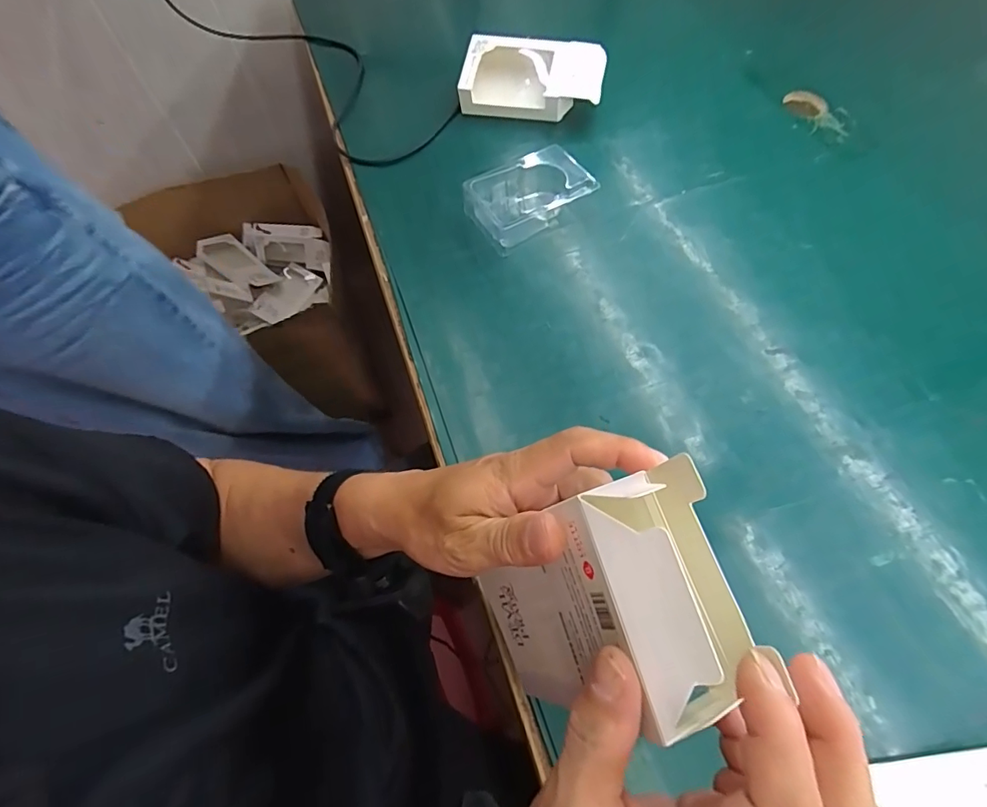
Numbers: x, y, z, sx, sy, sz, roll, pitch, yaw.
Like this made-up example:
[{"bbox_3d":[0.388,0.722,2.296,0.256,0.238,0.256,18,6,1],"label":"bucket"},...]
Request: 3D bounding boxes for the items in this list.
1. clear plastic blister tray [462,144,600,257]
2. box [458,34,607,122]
[{"bbox_3d":[0.040,-0.239,0.568,0.130,0.042,0.085,-28,64,-13],"label":"clear plastic blister tray"},{"bbox_3d":[0.051,-0.420,0.642,0.181,0.067,0.084,10,62,8],"label":"box"}]

